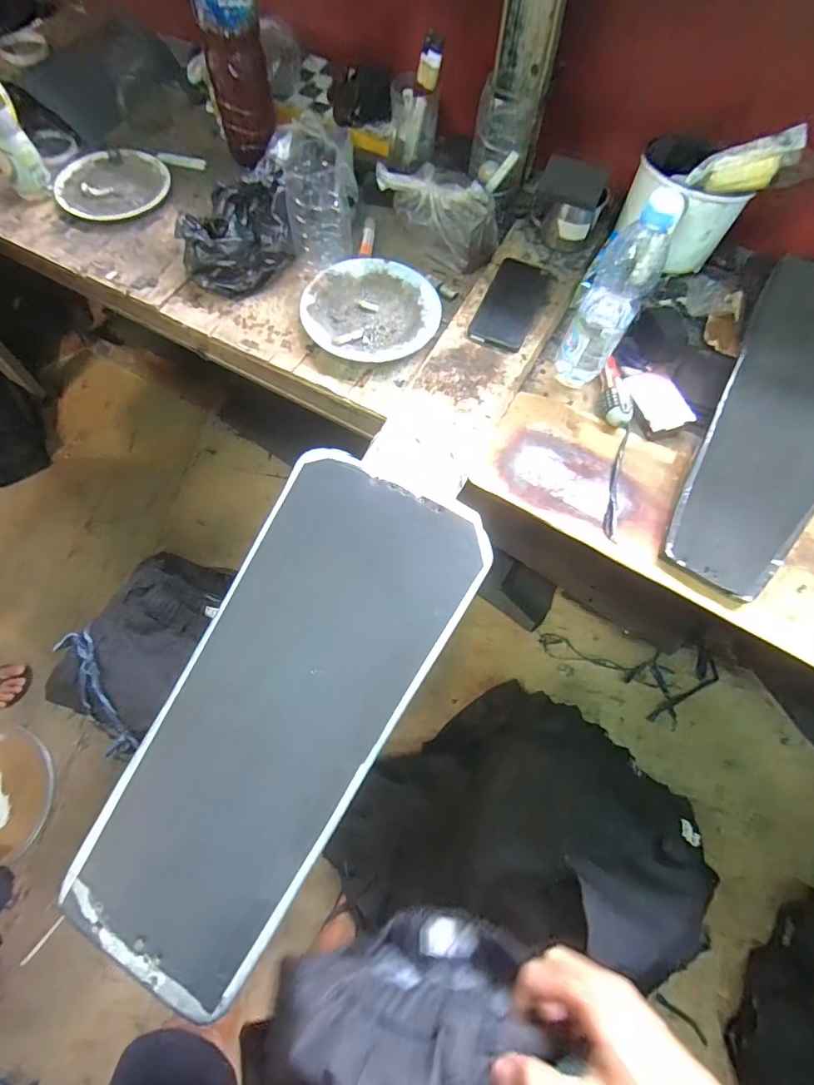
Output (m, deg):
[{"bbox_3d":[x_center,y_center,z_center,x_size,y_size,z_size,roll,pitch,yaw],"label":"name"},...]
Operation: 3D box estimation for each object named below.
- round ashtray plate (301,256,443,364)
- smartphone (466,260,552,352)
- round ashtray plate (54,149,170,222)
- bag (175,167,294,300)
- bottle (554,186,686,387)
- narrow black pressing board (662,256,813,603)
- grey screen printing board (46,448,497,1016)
[{"bbox_3d":[-0.052,-0.339,0.690,0.192,0.027,0.182,1,70,-2],"label":"round ashtray plate"},{"bbox_3d":[0.153,-0.354,0.695,0.077,0.005,0.173,22,71,6],"label":"smartphone"},{"bbox_3d":[-0.478,-0.587,0.773,0.171,0.015,0.167,1,70,-2],"label":"round ashtray plate"},{"bbox_3d":[-0.240,-0.435,0.676,0.158,0.104,0.087,-25,73,-10],"label":"bag"},{"bbox_3d":[0.250,-0.296,0.567,0.068,0.215,0.080,32,72,9],"label":"bottle"},{"bbox_3d":[0.474,-0.145,0.587,0.181,0.017,0.448,29,82,12],"label":"narrow black pressing board"},{"bbox_3d":[-0.111,0.140,0.481,0.235,0.023,0.501,25,71,7],"label":"grey screen printing board"}]

